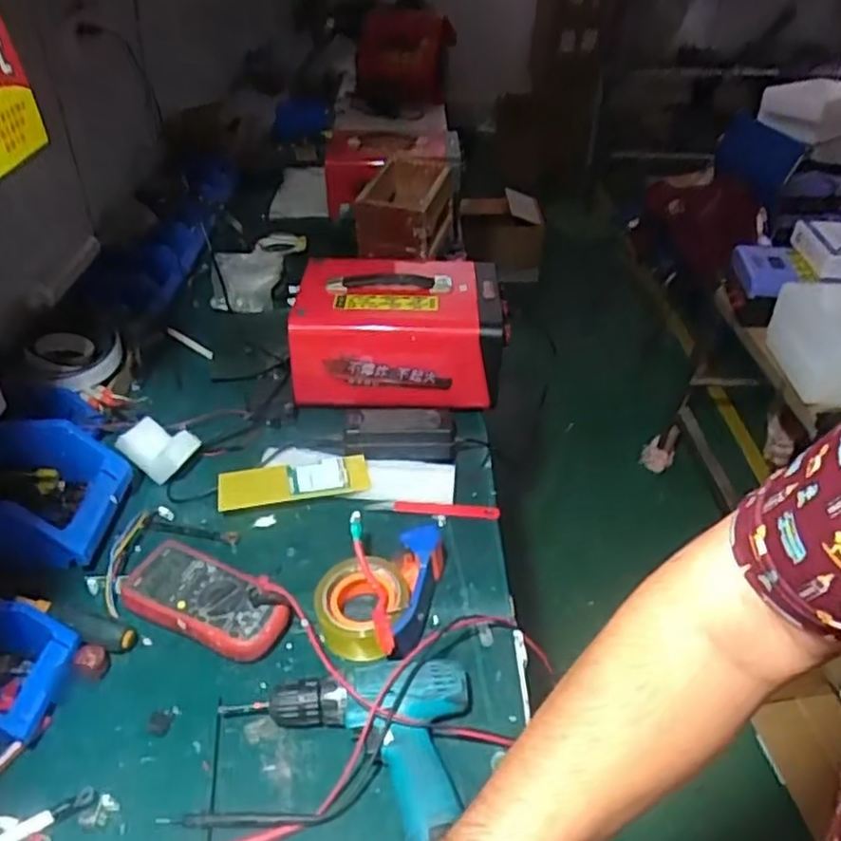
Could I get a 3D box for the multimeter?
[{"bbox_3d":[-0.227,0.196,0.764,0.180,0.050,0.086,16,41,18],"label":"multimeter"}]

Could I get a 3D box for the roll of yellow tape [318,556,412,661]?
[{"bbox_3d":[-0.061,0.199,0.752,0.093,0.055,0.093,1,38,-1],"label":"roll of yellow tape"}]

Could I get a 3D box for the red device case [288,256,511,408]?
[{"bbox_3d":[-0.035,-0.134,1.074,0.309,0.156,0.211,-2,38,-4],"label":"red device case"}]

